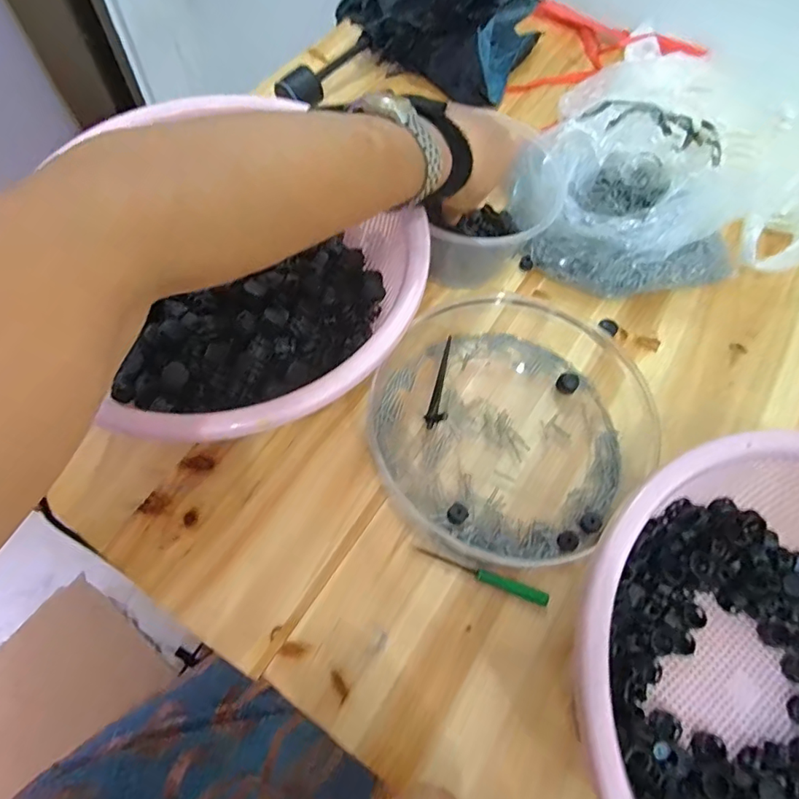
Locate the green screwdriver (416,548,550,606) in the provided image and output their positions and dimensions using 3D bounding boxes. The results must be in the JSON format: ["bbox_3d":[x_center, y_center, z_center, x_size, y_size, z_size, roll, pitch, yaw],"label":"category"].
[{"bbox_3d":[0.057,0.120,0.341,0.092,0.006,0.008,20,64,8],"label":"green screwdriver"}]

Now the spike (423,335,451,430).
[{"bbox_3d":[0.034,-0.016,0.396,0.015,0.019,0.084,10,63,3],"label":"spike"}]

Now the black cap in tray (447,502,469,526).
[{"bbox_3d":[0.041,0.081,0.349,0.015,0.010,0.013,-41,71,-20],"label":"black cap in tray"}]

